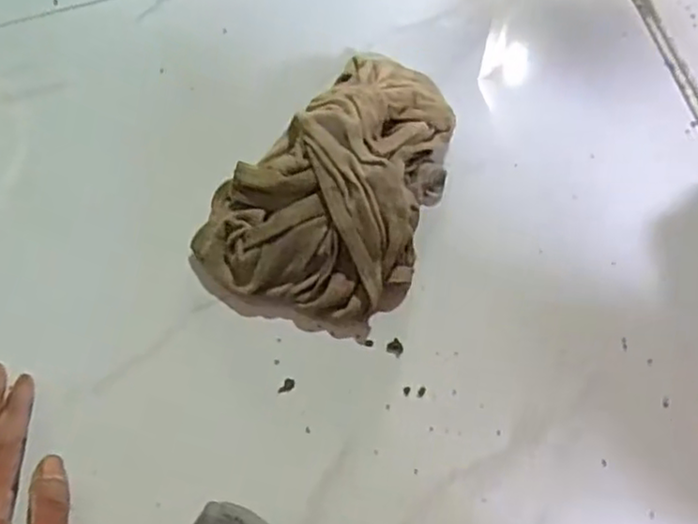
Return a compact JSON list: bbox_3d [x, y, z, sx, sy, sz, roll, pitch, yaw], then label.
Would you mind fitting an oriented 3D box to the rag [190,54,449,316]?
[{"bbox_3d":[-0.003,-0.065,0.455,0.137,0.068,0.200,25,74,10],"label":"rag"}]

